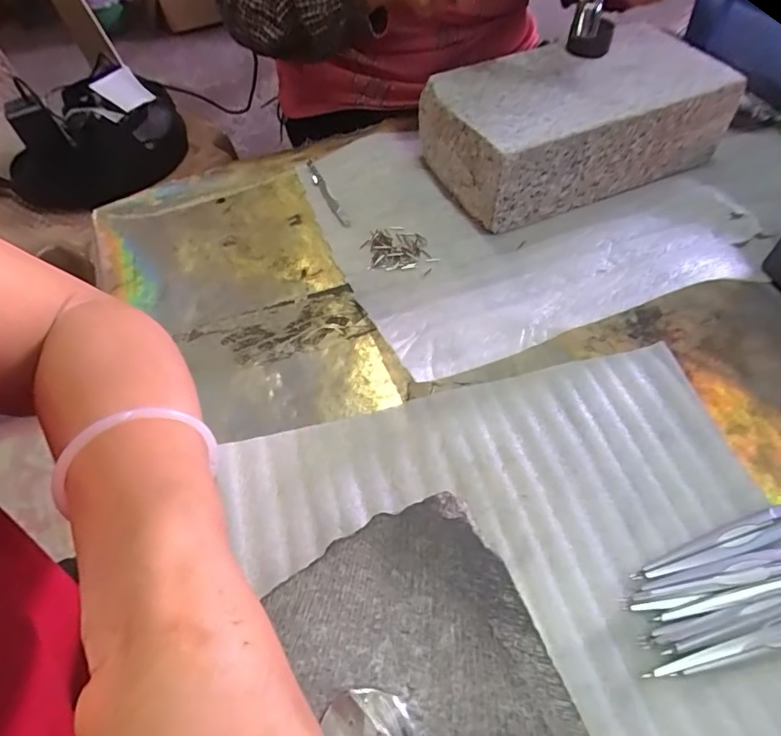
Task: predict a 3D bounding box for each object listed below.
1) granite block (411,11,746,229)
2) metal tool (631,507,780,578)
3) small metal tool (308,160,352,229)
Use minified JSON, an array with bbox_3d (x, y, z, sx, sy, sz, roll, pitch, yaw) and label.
[{"bbox_3d":[0.165,-0.227,0.457,0.245,0.079,0.138,-21,56,-11],"label":"granite block"},{"bbox_3d":[0.185,0.098,0.276,0.106,0.004,0.015,-17,56,-9],"label":"metal tool"},{"bbox_3d":[-0.060,-0.163,0.468,0.010,0.007,0.101,-21,56,-11],"label":"small metal tool"}]

